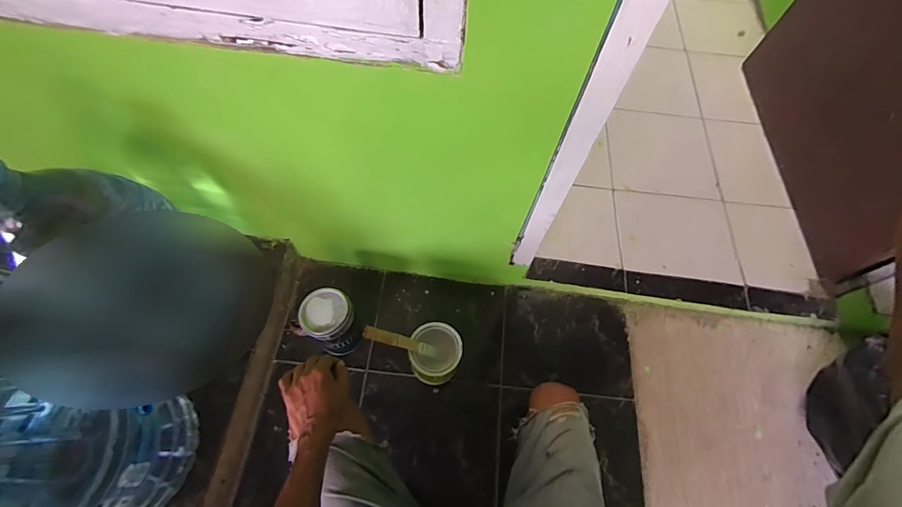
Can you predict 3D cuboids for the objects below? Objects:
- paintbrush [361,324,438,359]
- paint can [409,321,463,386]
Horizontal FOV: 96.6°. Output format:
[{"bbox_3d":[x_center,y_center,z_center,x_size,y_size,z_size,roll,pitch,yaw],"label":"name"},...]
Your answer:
[{"bbox_3d":[-0.096,0.172,0.781,0.172,0.014,0.024,28,55,-39],"label":"paintbrush"},{"bbox_3d":[-0.032,0.212,0.852,0.101,0.118,0.108,1,64,-3],"label":"paint can"}]

